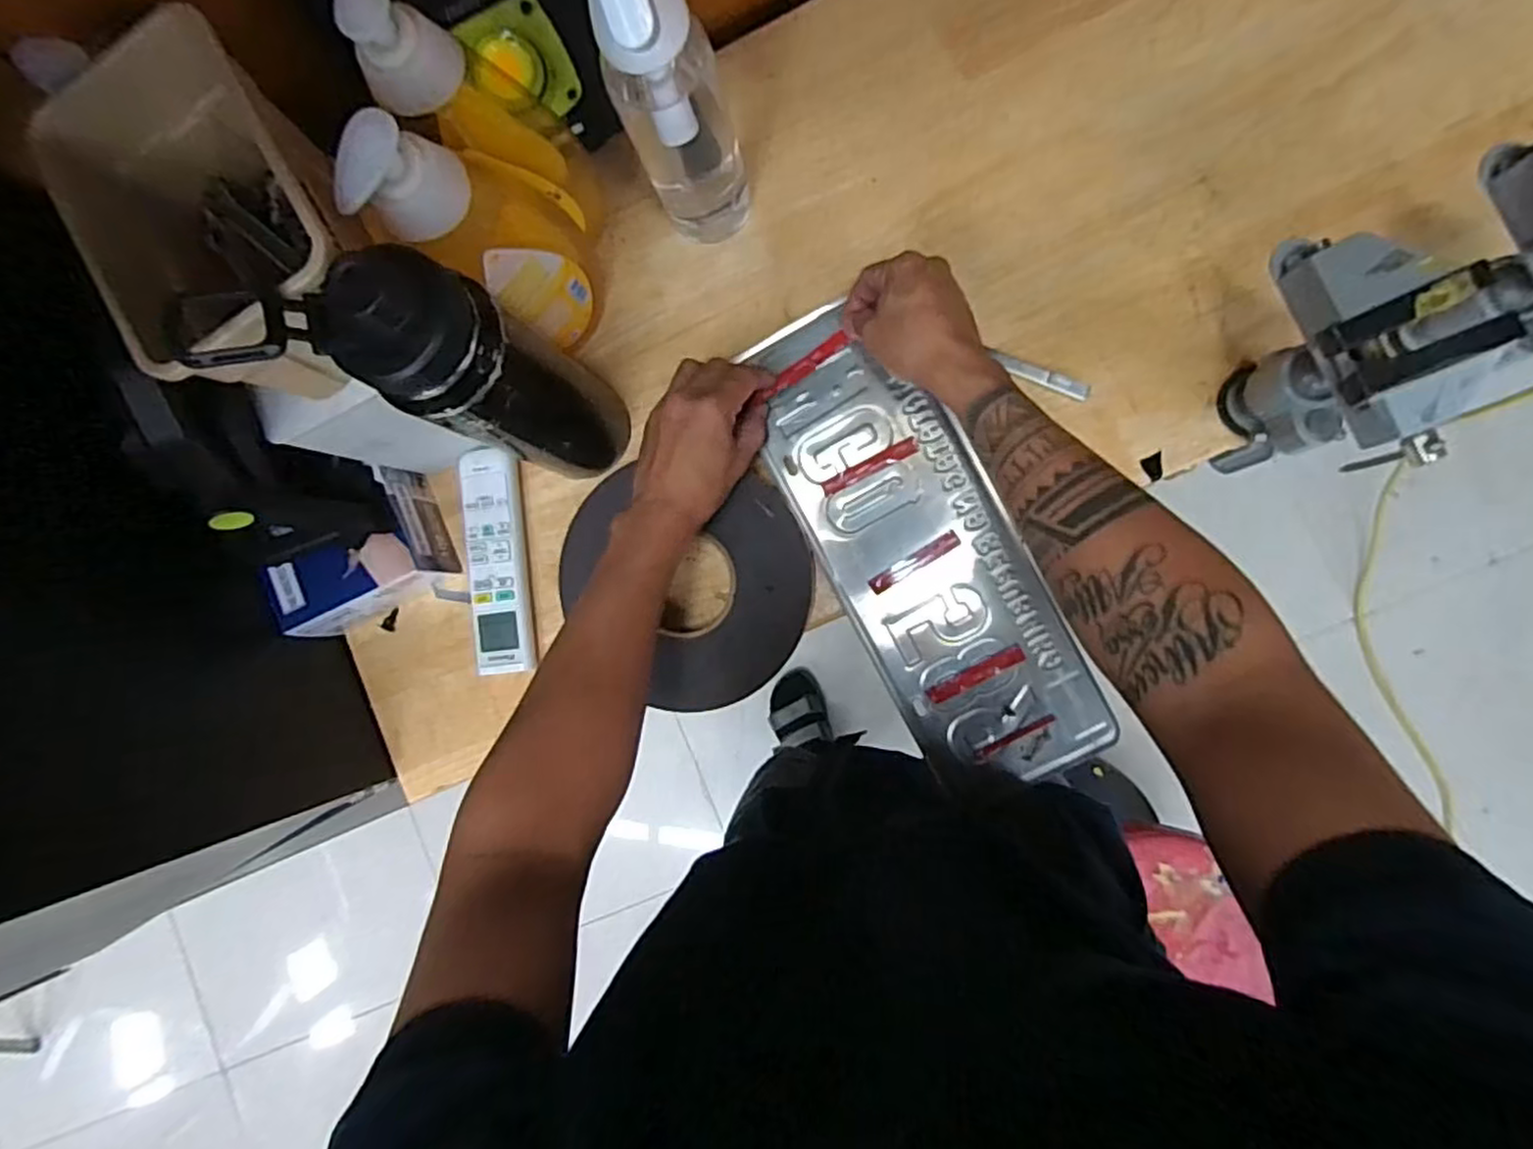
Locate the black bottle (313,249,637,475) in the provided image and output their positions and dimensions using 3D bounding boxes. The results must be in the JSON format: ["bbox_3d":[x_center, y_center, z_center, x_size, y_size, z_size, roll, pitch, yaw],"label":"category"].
[{"bbox_3d":[-0.154,-0.114,0.445,0.070,0.265,0.074,32,94,7],"label":"black bottle"}]

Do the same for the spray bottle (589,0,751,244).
[{"bbox_3d":[-0.057,-0.290,0.428,0.067,0.278,0.053,-29,86,6],"label":"spray bottle"}]

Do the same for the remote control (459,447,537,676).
[{"bbox_3d":[-0.213,-0.011,0.573,0.044,0.026,0.175,-7,89,7],"label":"remote control"}]

